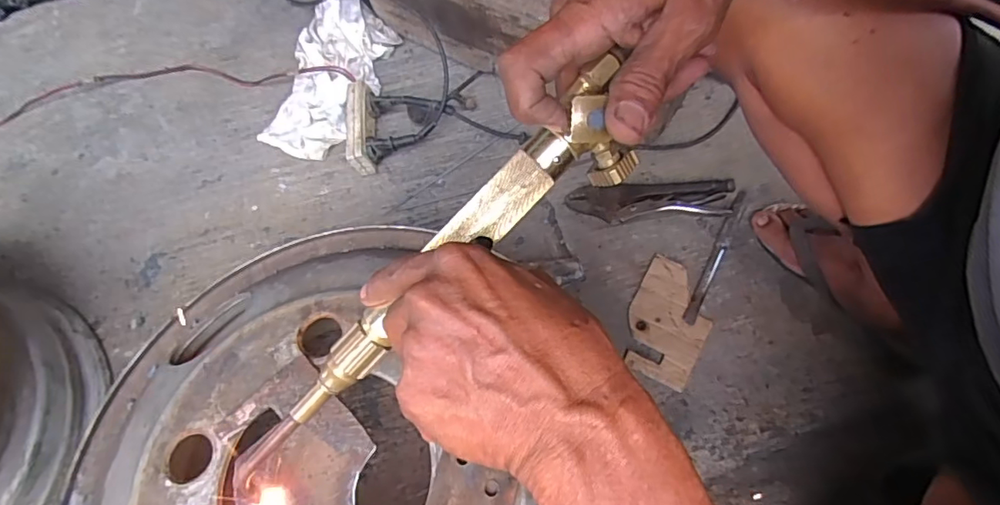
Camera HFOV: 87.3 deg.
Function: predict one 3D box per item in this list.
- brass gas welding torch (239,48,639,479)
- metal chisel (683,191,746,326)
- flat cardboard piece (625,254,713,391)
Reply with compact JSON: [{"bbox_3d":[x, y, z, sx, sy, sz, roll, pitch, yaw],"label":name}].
[{"bbox_3d":[-0.035,0.016,0.285,0.292,0.056,0.045,-45,68,4],"label":"brass gas welding torch"},{"bbox_3d":[0.270,-0.001,0.646,0.015,0.008,0.206,26,68,15],"label":"metal chisel"},{"bbox_3d":[0.197,0.079,0.612,0.089,0.008,0.143,26,68,15],"label":"flat cardboard piece"}]

